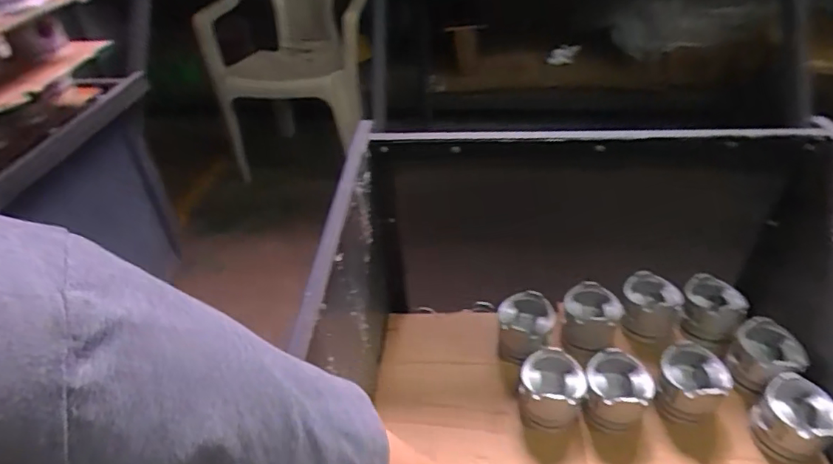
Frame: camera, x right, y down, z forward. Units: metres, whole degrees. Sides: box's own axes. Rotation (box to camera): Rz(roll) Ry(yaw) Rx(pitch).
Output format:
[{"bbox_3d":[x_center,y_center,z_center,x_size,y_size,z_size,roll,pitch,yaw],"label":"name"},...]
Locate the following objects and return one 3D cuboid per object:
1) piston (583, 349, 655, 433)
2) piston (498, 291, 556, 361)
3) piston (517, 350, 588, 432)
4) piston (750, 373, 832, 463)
[{"bbox_3d":[0.313,0.246,0.809,0.095,0.084,0.108,9,43,18],"label":"piston"},{"bbox_3d":[0.192,0.173,0.920,0.095,0.078,0.106,7,43,15],"label":"piston"},{"bbox_3d":[0.211,0.251,0.822,0.097,0.081,0.102,0,41,7],"label":"piston"},{"bbox_3d":[0.548,0.273,0.754,0.091,0.076,0.095,-31,46,-26],"label":"piston"}]

